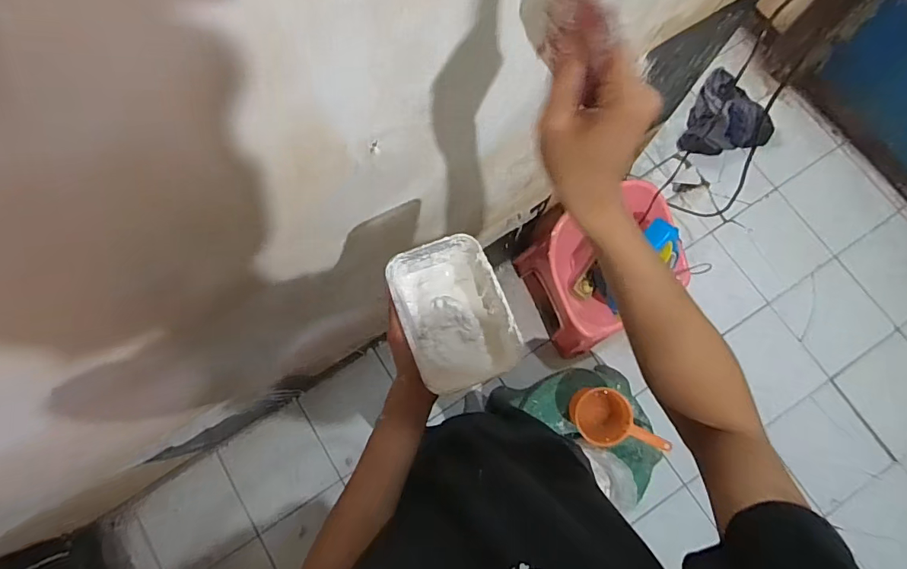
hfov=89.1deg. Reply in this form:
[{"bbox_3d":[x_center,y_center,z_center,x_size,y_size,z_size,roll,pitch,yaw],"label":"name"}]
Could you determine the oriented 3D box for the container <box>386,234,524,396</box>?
[{"bbox_3d":[0.001,0.035,0.547,0.116,0.056,0.171,-22,78,-4],"label":"container"}]

